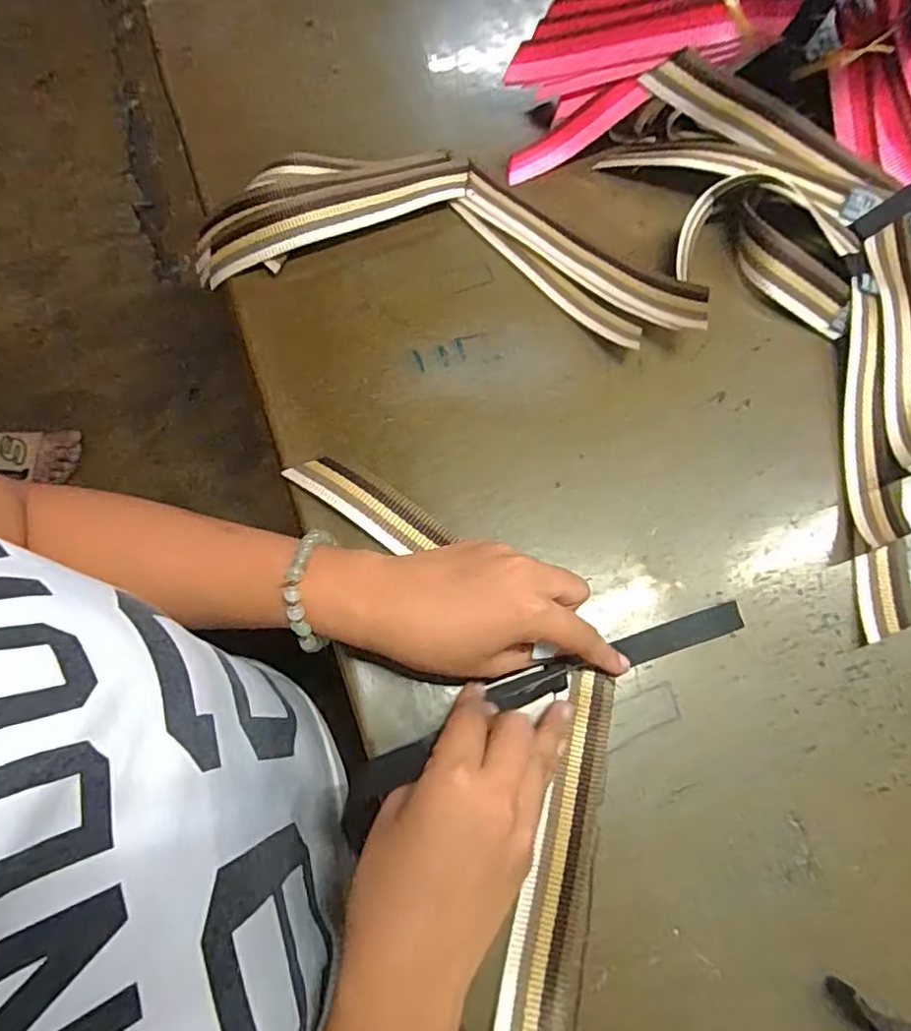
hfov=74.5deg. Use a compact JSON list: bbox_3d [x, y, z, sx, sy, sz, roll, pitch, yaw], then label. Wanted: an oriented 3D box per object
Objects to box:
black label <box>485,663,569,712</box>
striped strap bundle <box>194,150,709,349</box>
[{"bbox_3d":[0.040,0.095,0.330,0.042,0.007,0.015,-17,72,-5],"label":"black label"},{"bbox_3d":[-0.003,-0.199,0.418,0.349,0.033,0.136,11,71,3],"label":"striped strap bundle"}]

